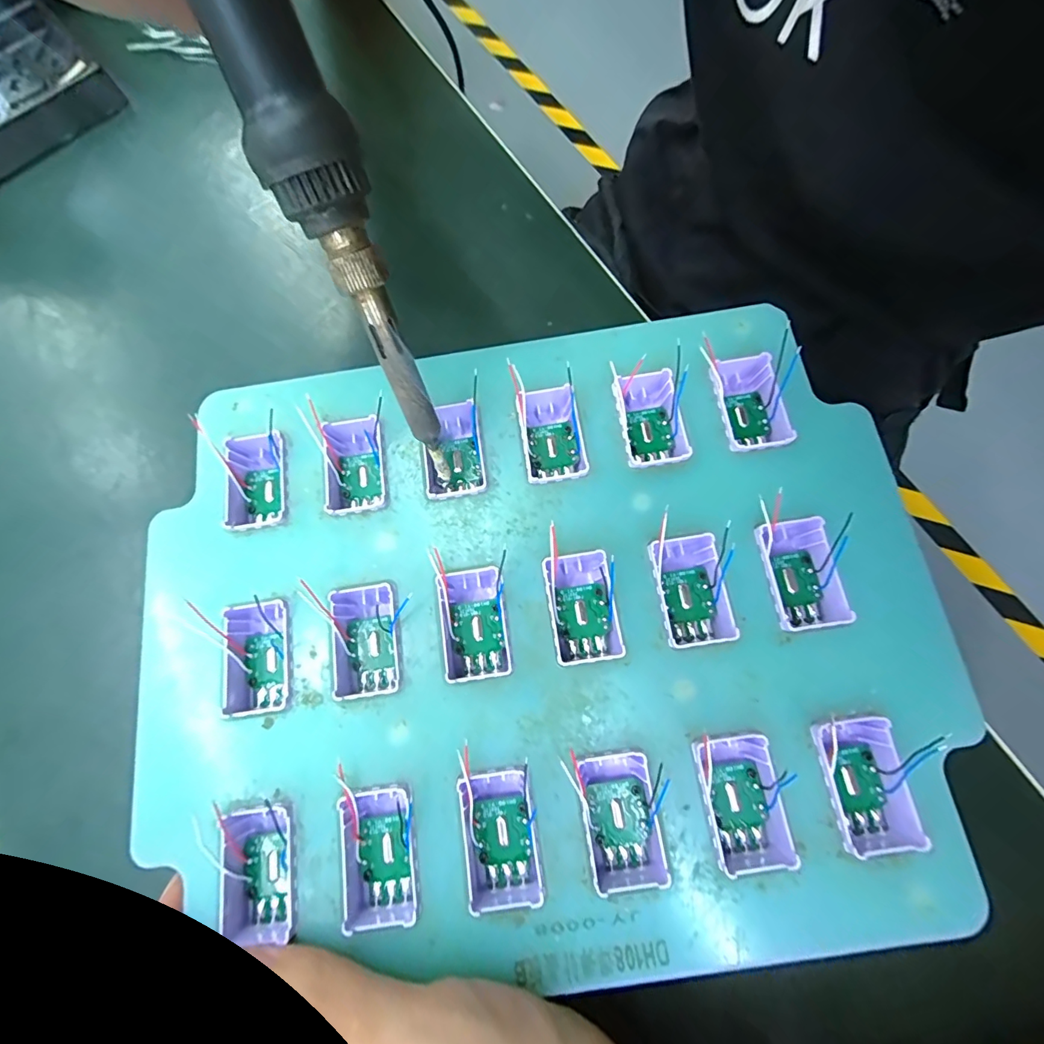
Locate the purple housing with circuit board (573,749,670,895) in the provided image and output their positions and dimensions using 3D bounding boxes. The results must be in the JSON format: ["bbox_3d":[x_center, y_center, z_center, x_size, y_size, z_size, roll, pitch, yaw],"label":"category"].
[{"bbox_3d":[0.026,0.079,0.123,0.019,0.012,0.033,-7,76,-1],"label":"purple housing with circuit board"}]

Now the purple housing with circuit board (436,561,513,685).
[{"bbox_3d":[-0.014,0.031,0.139,0.019,0.015,0.032,-8,76,-1],"label":"purple housing with circuit board"}]

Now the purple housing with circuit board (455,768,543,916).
[{"bbox_3d":[-0.006,0.084,0.123,0.018,0.010,0.033,-10,76,-1],"label":"purple housing with circuit board"}]

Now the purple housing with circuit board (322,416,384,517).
[{"bbox_3d":[-0.054,-0.018,0.152,0.019,0.014,0.033,-10,76,-1],"label":"purple housing with circuit board"}]

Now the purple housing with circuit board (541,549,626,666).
[{"bbox_3d":[0.018,0.025,0.137,0.020,0.011,0.031,-8,76,-1],"label":"purple housing with circuit board"}]

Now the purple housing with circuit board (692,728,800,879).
[{"bbox_3d":[0.058,0.074,0.122,0.019,0.012,0.032,-11,76,-1],"label":"purple housing with circuit board"}]

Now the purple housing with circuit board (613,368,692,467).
[{"bbox_3d":[0.042,-0.034,0.150,0.020,0.010,0.033,-9,76,-1],"label":"purple housing with circuit board"}]

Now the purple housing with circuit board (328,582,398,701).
[{"bbox_3d":[-0.048,0.036,0.138,0.020,0.010,0.032,-8,76,-1],"label":"purple housing with circuit board"}]

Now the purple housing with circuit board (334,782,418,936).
[{"bbox_3d":[-0.038,0.089,0.123,0.019,0.010,0.034,-8,76,-1],"label":"purple housing with circuit board"}]

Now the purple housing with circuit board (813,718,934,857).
[{"bbox_3d":[0.088,0.068,0.122,0.020,0.015,0.032,-9,76,-1],"label":"purple housing with circuit board"}]

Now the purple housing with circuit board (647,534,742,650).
[{"bbox_3d":[0.050,0.020,0.136,0.020,0.010,0.031,-8,76,-1],"label":"purple housing with circuit board"}]

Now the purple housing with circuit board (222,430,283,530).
[{"bbox_3d":[-0.090,-0.013,0.153,0.021,0.010,0.033,-3,76,0],"label":"purple housing with circuit board"}]

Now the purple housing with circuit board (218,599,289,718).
[{"bbox_3d":[-0.079,0.041,0.139,0.021,0.011,0.031,-8,76,-1],"label":"purple housing with circuit board"}]

